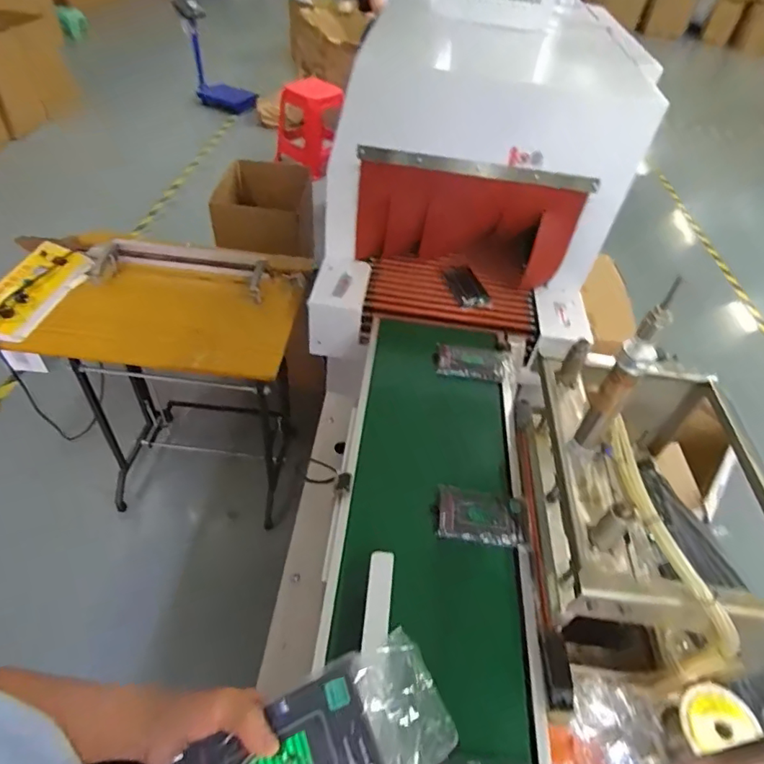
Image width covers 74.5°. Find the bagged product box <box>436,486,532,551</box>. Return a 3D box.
[{"bbox_3d":[0.162,0.217,0.802,0.143,0.022,0.081,7,46,0],"label":"bagged product box"}]

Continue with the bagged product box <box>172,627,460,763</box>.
[{"bbox_3d":[-0.054,0.274,0.365,0.205,0.029,0.089,-23,52,-12],"label":"bagged product box"}]

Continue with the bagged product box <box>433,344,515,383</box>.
[{"bbox_3d":[0.199,-0.038,1.068,0.171,0.039,0.088,8,46,2],"label":"bagged product box"}]

